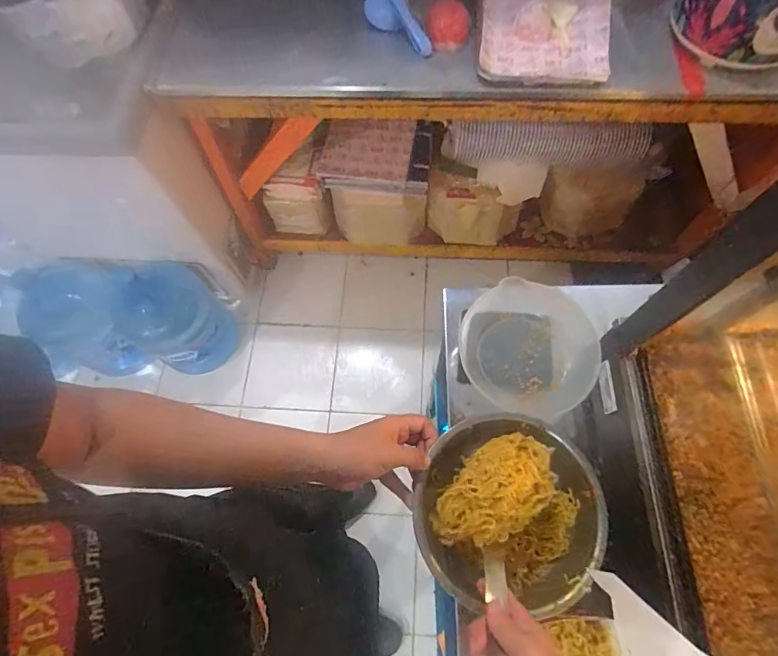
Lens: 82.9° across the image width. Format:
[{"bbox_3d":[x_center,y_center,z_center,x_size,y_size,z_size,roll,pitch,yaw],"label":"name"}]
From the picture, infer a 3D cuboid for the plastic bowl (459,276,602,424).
[{"bbox_3d":[0.179,0.028,0.580,0.163,0.071,0.153,-1,68,3],"label":"plastic bowl"}]

